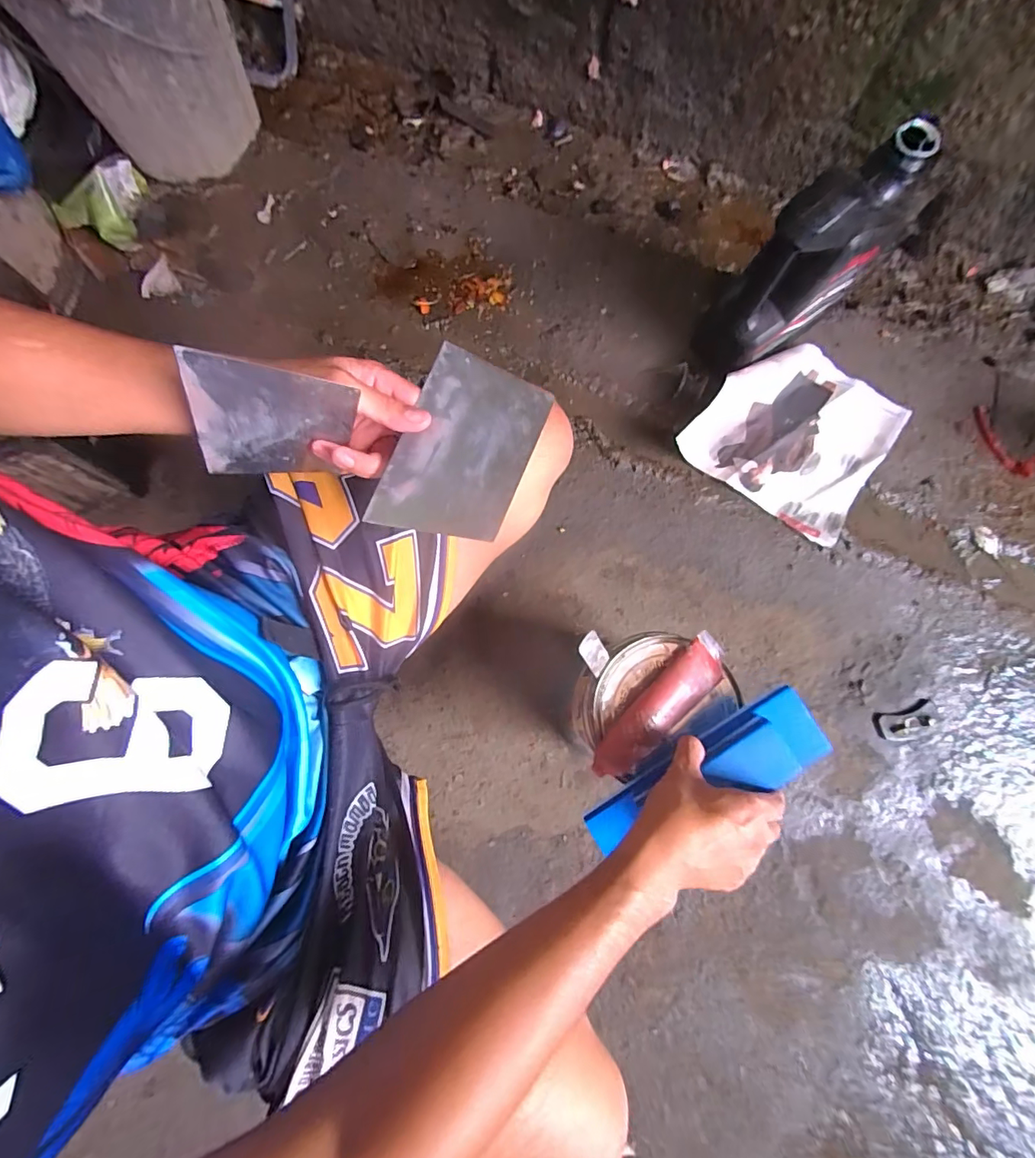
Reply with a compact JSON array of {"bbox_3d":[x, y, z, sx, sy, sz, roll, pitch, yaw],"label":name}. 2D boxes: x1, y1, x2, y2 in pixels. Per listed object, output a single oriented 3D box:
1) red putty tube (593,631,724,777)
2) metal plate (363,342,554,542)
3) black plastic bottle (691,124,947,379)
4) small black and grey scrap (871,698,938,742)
[{"bbox_3d":[0.143,0.125,0.473,0.046,0.027,0.172,45,83,6],"label":"red putty tube"},{"bbox_3d":[-0.040,-0.091,0.346,0.095,0.004,0.134,21,84,14],"label":"metal plate"},{"bbox_3d":[0.376,-0.407,0.659,0.184,0.290,0.090,-28,82,-5],"label":"black plastic bottle"},{"bbox_3d":[0.556,0.206,0.701,0.082,0.008,0.045,-16,81,-3],"label":"small black and grey scrap"}]

